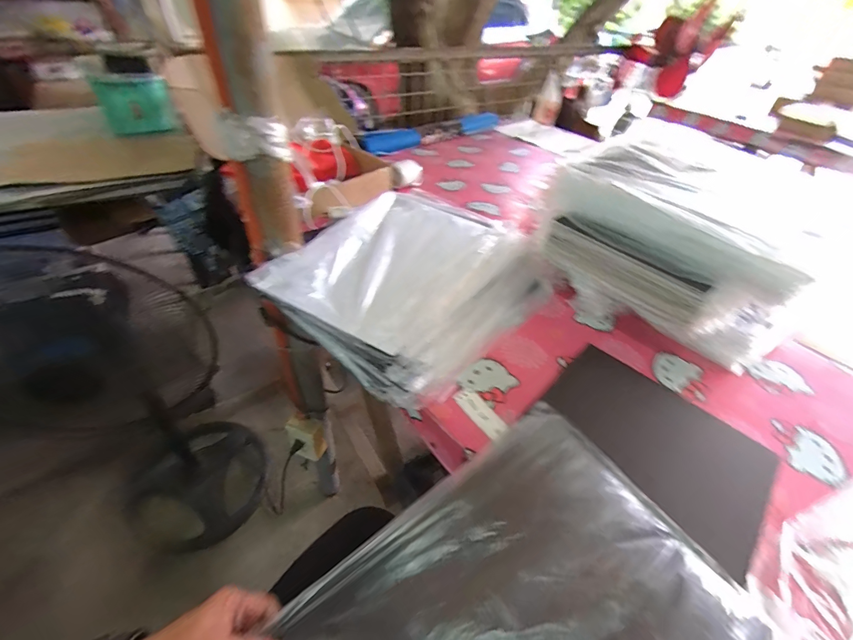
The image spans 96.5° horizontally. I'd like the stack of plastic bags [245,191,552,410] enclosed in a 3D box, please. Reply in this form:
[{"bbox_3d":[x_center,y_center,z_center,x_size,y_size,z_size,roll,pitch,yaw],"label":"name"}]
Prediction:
[{"bbox_3d":[-0.018,-0.075,0.648,0.367,0.065,0.399,29,47,23],"label":"stack of plastic bags"}]

